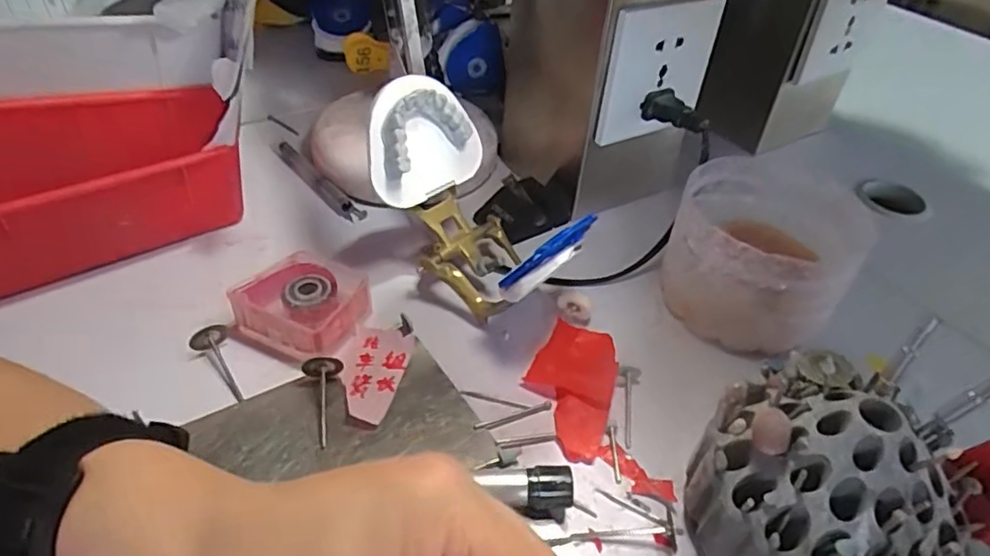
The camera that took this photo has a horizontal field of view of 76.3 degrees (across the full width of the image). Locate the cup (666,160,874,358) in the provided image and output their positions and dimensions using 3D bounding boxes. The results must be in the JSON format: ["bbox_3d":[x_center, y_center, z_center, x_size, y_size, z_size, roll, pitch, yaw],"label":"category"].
[{"bbox_3d":[0.161,-0.019,0.387,0.099,0.073,0.117,22,45,18],"label":"cup"}]

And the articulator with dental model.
[{"bbox_3d":[-0.008,-0.038,0.363,0.133,0.111,0.071,32,49,27],"label":"articulator with dental model"}]

